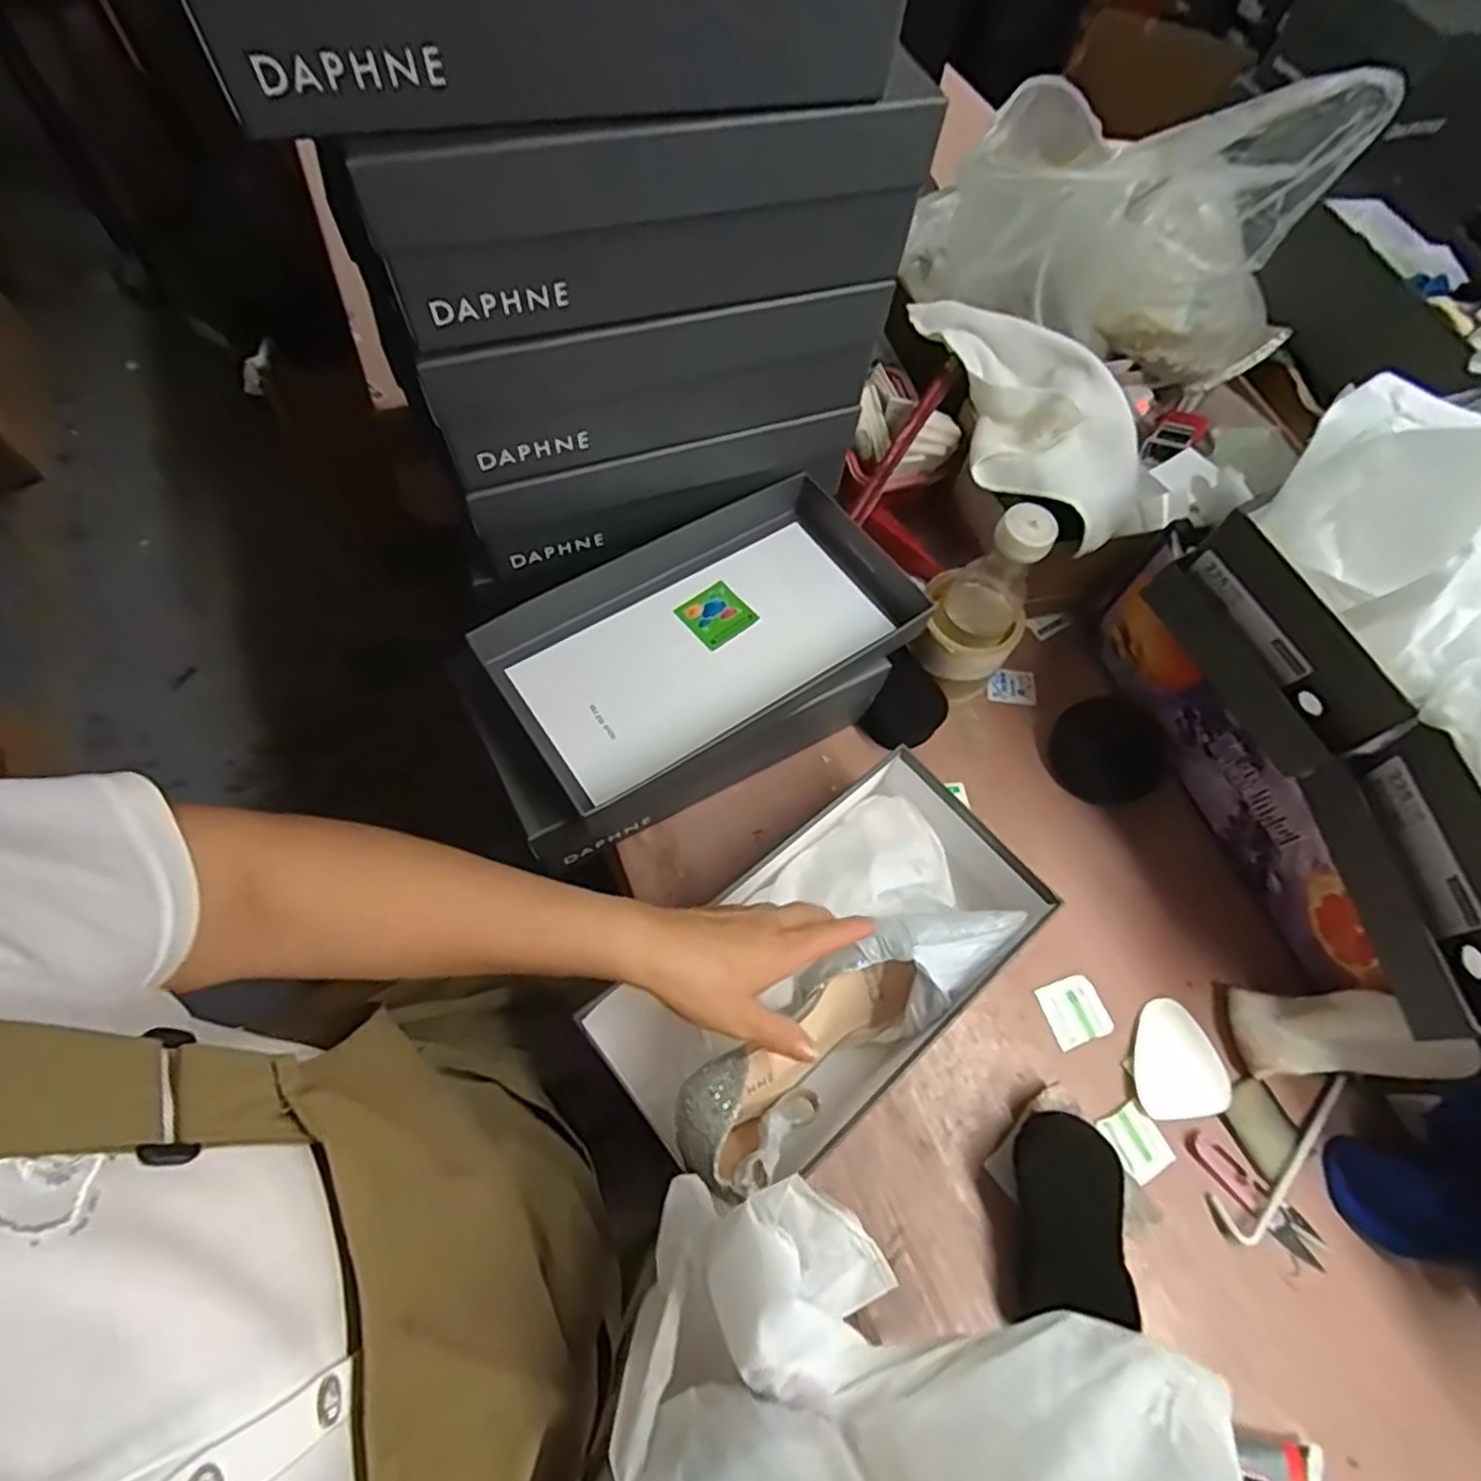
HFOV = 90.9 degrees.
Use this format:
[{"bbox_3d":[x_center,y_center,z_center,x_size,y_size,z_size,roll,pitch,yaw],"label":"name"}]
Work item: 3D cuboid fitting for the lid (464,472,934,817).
[{"bbox_3d":[-0.019,-0.081,0.548,0.309,0.045,0.167,-32,70,-17],"label":"lid"}]

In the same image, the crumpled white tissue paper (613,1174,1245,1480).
[{"bbox_3d":[0.064,0.245,0.245,0.212,0.168,0.115,21,65,7],"label":"crumpled white tissue paper"}]

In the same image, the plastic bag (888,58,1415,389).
[{"bbox_3d":[0.360,-0.488,0.667,0.346,0.216,0.193,9,64,1],"label":"plastic bag"}]

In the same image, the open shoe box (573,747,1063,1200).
[{"bbox_3d":[0.059,0.148,0.496,0.303,0.094,0.156,-38,71,-19],"label":"open shoe box"}]

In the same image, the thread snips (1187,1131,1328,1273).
[{"bbox_3d":[0.356,0.315,0.501,0.100,0.008,0.024,41,69,16],"label":"thread snips"}]

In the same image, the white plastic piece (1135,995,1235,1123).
[{"bbox_3d":[0.321,0.233,0.537,0.065,0.008,0.078,0,64,-3],"label":"white plastic piece"}]

